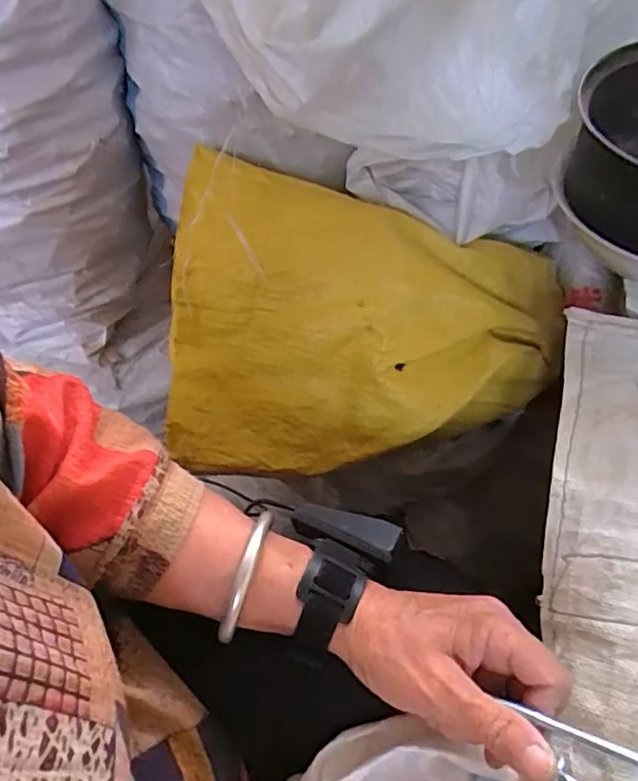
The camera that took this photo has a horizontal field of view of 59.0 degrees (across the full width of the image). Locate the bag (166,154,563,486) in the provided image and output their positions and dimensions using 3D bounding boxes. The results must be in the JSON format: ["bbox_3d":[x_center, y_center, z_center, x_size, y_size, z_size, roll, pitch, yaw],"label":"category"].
[{"bbox_3d":[0.050,-0.069,0.522,0.400,0.187,0.223,-2,56,1],"label":"bag"}]

